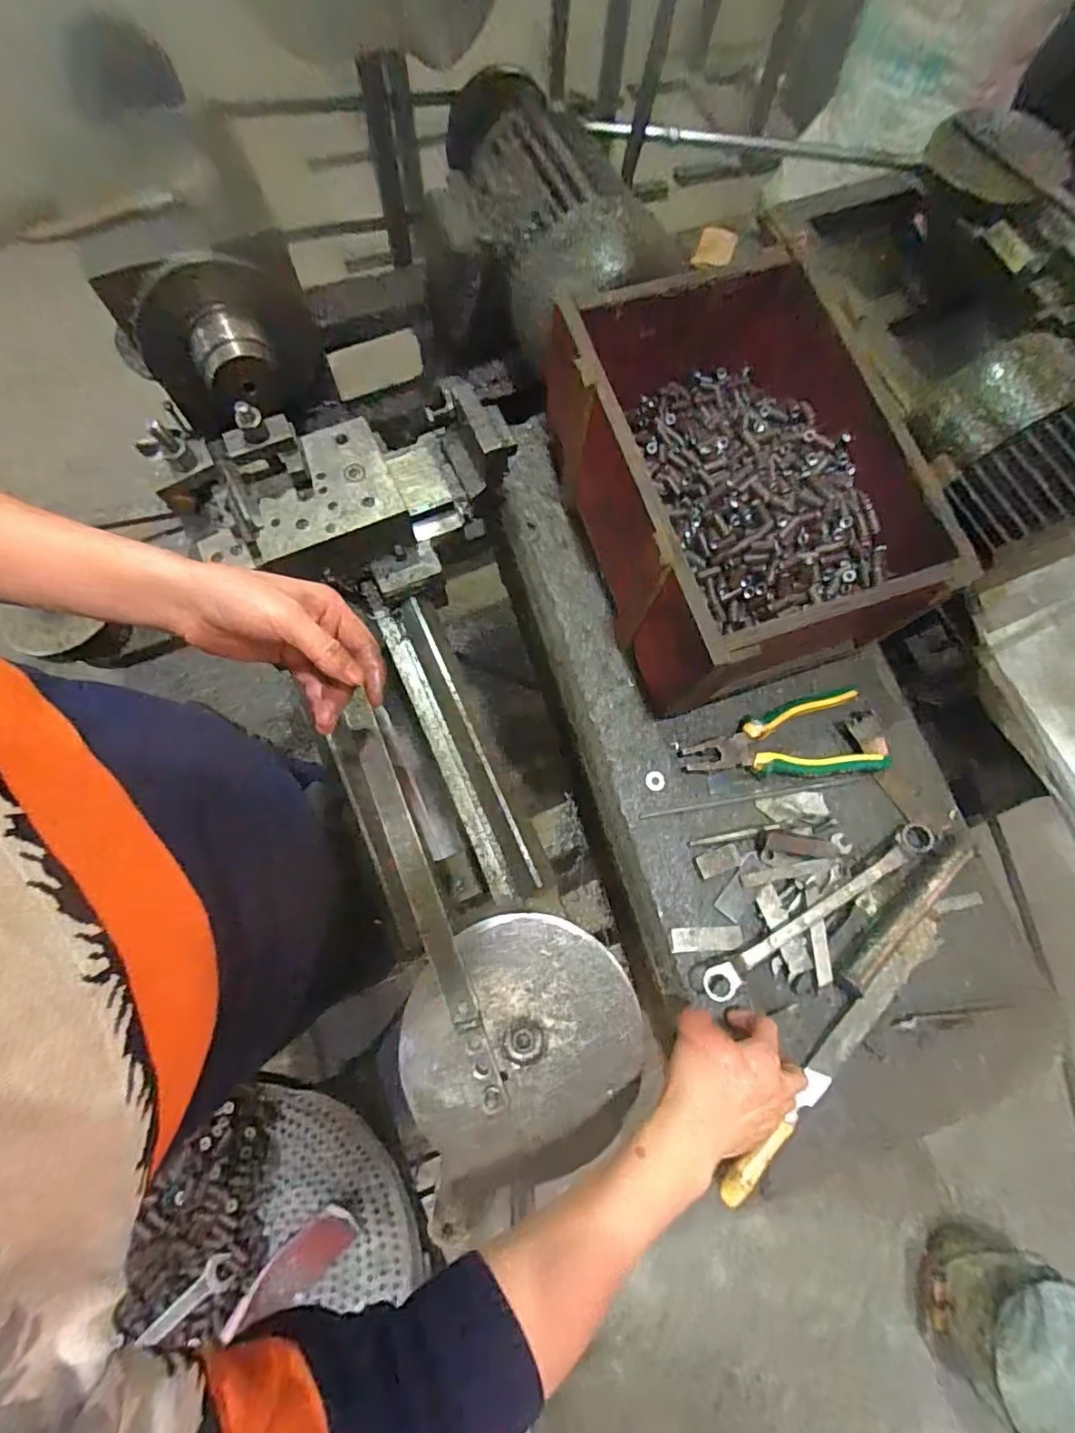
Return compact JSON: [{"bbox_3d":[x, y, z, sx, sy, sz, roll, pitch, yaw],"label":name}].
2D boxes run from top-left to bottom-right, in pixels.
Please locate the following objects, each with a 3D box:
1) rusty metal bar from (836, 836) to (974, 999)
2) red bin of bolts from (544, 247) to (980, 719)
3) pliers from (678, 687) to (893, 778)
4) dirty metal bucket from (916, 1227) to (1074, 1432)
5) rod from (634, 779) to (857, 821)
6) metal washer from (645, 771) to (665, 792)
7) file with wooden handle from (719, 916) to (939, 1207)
[{"bbox_3d":[0.321,0.174,0.501,0.170,0.023,0.026,-43,79,-13],"label":"rusty metal bar"},{"bbox_3d":[0.179,-0.194,0.523,0.239,0.168,0.349,-17,75,-7],"label":"red bin of bolts"},{"bbox_3d":[0.230,0.021,0.543,0.184,0.021,0.079,-6,74,-4],"label":"pliers"},{"bbox_3d":[0.825,1.058,0.982,0.209,0.256,0.262,37,76,9],"label":"dirty metal bucket"},{"bbox_3d":[0.202,0.076,0.536,0.214,0.004,0.005,-9,74,-5],"label":"rod"},{"bbox_3d":[0.111,0.061,0.540,0.018,0.004,0.019,1,74,-2],"label":"metal washer"},{"bbox_3d":[0.248,0.276,0.469,0.285,0.018,0.026,-43,80,-13],"label":"file with wooden handle"}]

